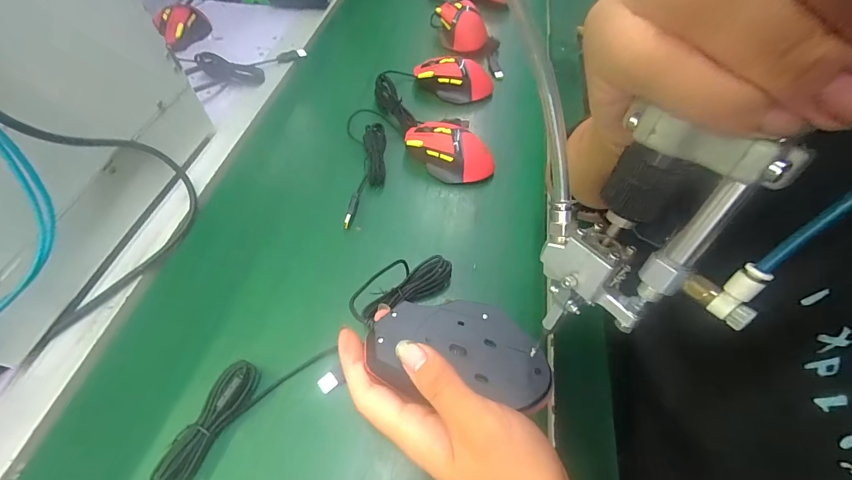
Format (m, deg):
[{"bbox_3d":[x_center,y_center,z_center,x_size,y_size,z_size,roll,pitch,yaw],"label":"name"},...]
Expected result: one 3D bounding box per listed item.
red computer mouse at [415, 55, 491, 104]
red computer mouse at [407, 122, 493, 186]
[{"bbox_3d":[0.039,-0.244,0.536,0.117,0.044,0.066,17,57,6],"label":"red computer mouse"},{"bbox_3d":[0.029,-0.112,0.451,0.121,0.045,0.067,26,58,12],"label":"red computer mouse"}]

